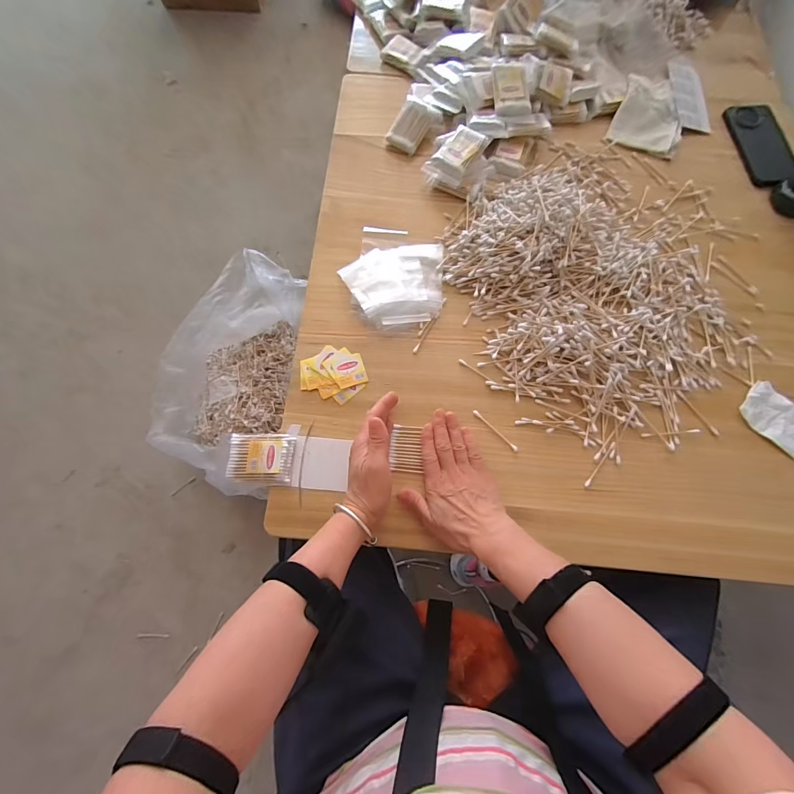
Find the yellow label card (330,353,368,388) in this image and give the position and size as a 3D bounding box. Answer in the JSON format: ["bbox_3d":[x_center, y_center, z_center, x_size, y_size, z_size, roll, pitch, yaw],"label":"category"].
[{"bbox_3d":[-0.063,-0.036,0.494,0.039,0.004,0.043,-17,76,-11],"label":"yellow label card"}]

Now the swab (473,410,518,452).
[{"bbox_3d":[0.124,0.042,0.466,0.007,0.004,0.071,-43,76,-10],"label":"swab"}]

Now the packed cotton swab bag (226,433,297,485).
[{"bbox_3d":[-0.169,0.075,0.460,0.079,0.015,0.059,3,74,3],"label":"packed cotton swab bag"}]

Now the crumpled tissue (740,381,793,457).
[{"bbox_3d":[0.472,0.026,0.459,0.080,0.008,0.060,43,79,13],"label":"crumpled tissue"}]

